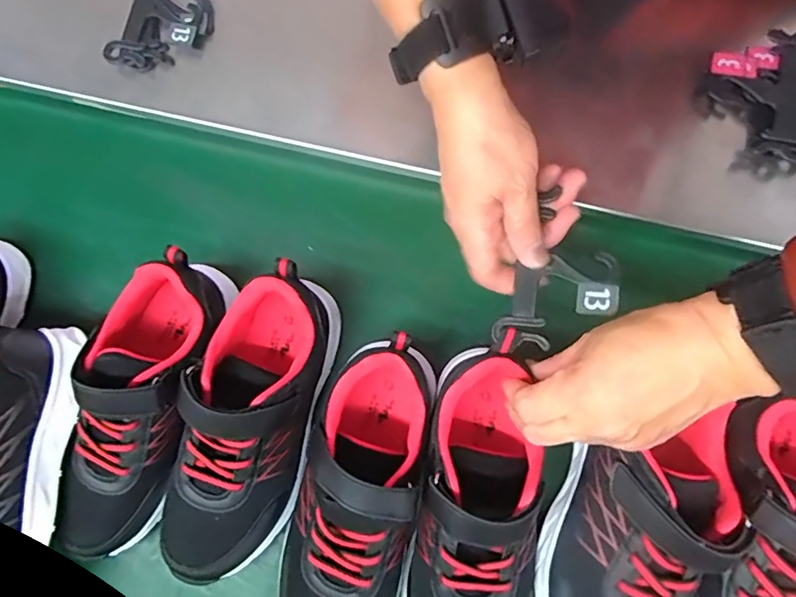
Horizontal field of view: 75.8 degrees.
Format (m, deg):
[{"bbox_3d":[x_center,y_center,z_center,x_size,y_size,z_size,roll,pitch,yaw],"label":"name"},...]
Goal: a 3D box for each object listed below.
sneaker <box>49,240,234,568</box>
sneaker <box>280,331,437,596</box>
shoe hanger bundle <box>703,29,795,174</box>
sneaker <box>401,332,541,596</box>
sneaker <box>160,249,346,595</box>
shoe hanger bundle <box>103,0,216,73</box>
[{"bbox_3d":[-0.176,0.071,0.357,0.077,0.093,0.208,14,79,4],"label":"sneaker"},{"bbox_3d":[-0.029,0.131,0.336,0.073,0.092,0.196,12,79,4],"label":"sneaker"},{"bbox_3d":[0.280,-0.152,0.383,0.102,0.035,0.110,15,79,4],"label":"shoe hanger bundle"},{"bbox_3d":[0.046,0.139,0.317,0.073,0.071,0.196,7,82,3],"label":"sneaker"},{"bbox_3d":[-0.100,0.083,0.341,0.075,0.075,0.197,15,79,4],"label":"sneaker"},{"bbox_3d":[-0.195,-0.238,0.428,0.081,0.023,0.099,2,78,2],"label":"shoe hanger bundle"}]

